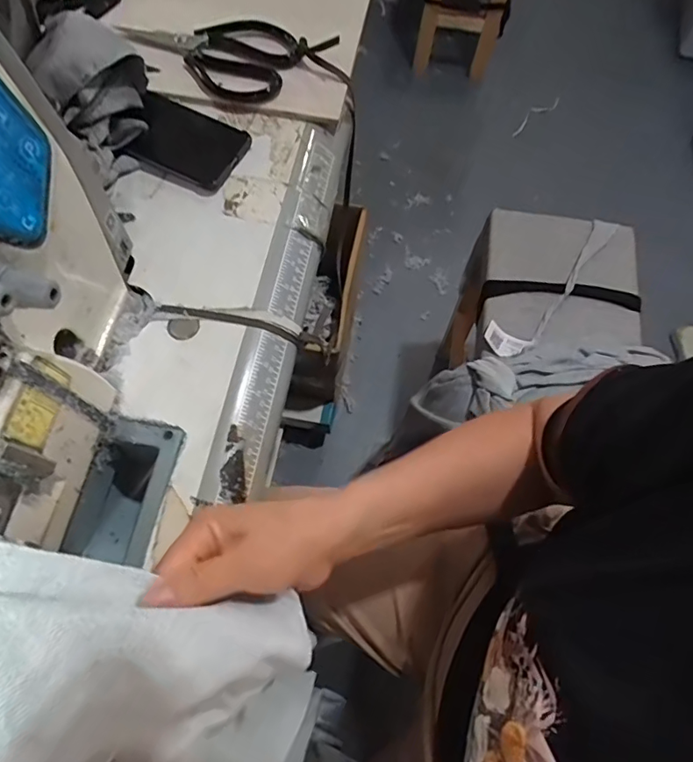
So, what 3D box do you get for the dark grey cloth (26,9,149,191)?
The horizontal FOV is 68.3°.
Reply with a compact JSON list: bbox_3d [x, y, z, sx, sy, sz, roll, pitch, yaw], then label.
[{"bbox_3d":[-0.216,-0.253,0.447,0.081,0.069,0.111,-16,69,-9],"label":"dark grey cloth"}]

